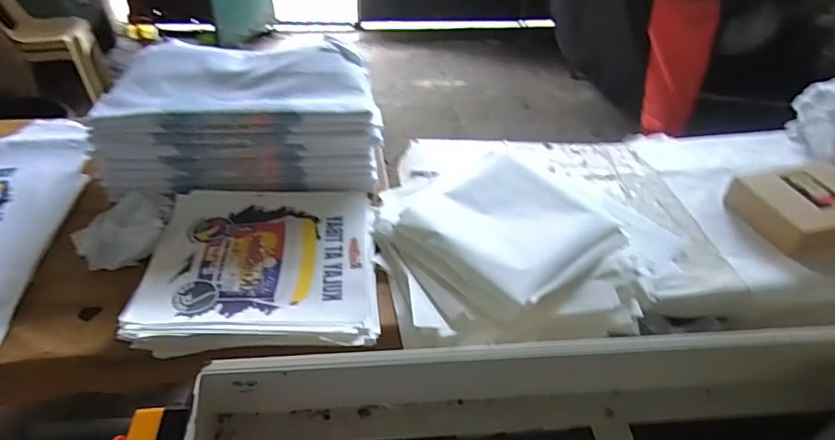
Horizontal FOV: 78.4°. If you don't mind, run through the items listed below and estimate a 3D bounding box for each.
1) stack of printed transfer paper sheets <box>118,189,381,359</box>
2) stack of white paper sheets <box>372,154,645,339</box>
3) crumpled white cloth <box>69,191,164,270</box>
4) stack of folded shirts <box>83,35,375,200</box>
[{"bbox_3d":[-0.284,0.072,0.945,0.415,0.041,0.377,-1,43,-4],"label":"stack of printed transfer paper sheets"},{"bbox_3d":[0.163,0.025,1.013,0.465,0.075,0.481,-5,44,-8],"label":"stack of white paper sheets"},{"bbox_3d":[-0.559,0.023,0.972,0.163,0.052,0.132,-28,51,-29],"label":"crumpled white cloth"},{"bbox_3d":[-0.376,-0.223,1.136,0.547,0.189,0.296,-4,43,-7],"label":"stack of folded shirts"}]

